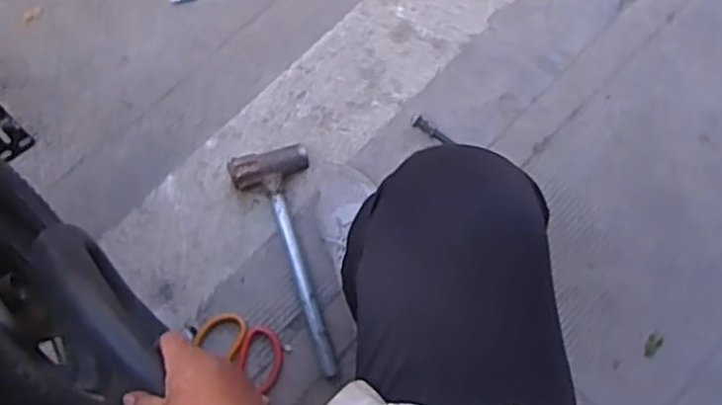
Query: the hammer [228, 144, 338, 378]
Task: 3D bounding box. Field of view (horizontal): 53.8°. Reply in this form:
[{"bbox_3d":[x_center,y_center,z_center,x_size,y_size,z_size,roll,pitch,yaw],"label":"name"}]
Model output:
[{"bbox_3d":[-0.078,0.070,0.888,0.094,0.034,0.288,-16,78,-8],"label":"hammer"}]

